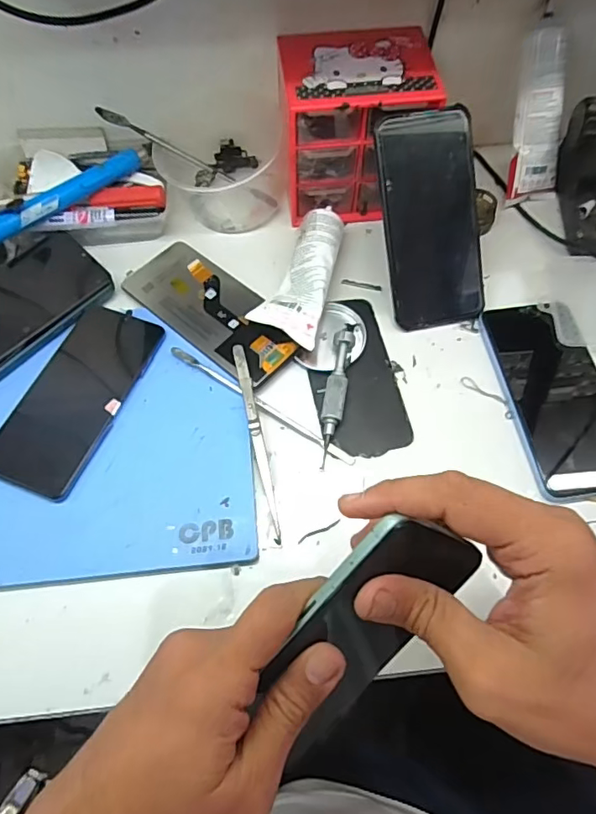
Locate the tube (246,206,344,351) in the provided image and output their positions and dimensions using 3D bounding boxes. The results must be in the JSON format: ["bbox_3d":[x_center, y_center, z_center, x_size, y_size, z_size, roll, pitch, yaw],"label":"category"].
[{"bbox_3d":[0.011,-0.112,0.454,0.053,0.027,0.138,19,65,10],"label":"tube"}]

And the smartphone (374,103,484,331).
[{"bbox_3d":[0.110,-0.151,0.436,0.078,0.009,0.165,-11,105,-7],"label":"smartphone"}]

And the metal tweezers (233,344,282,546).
[{"bbox_3d":[-0.030,0.021,0.392,0.009,0.013,0.155,-12,63,-5],"label":"metal tweezers"}]

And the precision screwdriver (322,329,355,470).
[{"bbox_3d":[0.029,-0.009,0.412,0.016,0.019,0.109,9,63,5],"label":"precision screwdriver"}]

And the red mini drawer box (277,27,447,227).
[{"bbox_3d":[0.049,-0.251,0.482,0.124,0.118,0.110,-6,63,-3],"label":"red mini drawer box"}]

